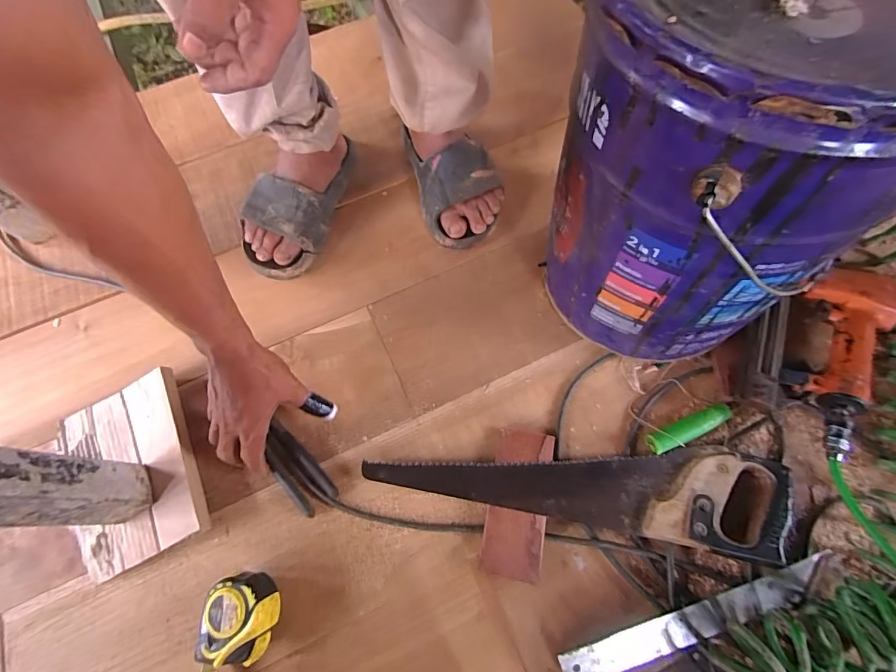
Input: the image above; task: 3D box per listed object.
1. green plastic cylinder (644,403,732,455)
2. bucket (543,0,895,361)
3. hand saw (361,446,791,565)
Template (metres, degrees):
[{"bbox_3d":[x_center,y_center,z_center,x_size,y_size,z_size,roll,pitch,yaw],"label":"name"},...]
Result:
[{"bbox_3d":[0.288,0.111,0.511,0.103,0.022,0.025,-21,68,-8],"label":"green plastic cylinder"},{"bbox_3d":[0.230,-0.160,0.403,0.254,0.350,0.269,0,69,1],"label":"bucket"},{"bbox_3d":[0.140,0.166,0.488,0.471,0.035,0.109,7,67,4],"label":"hand saw"}]

